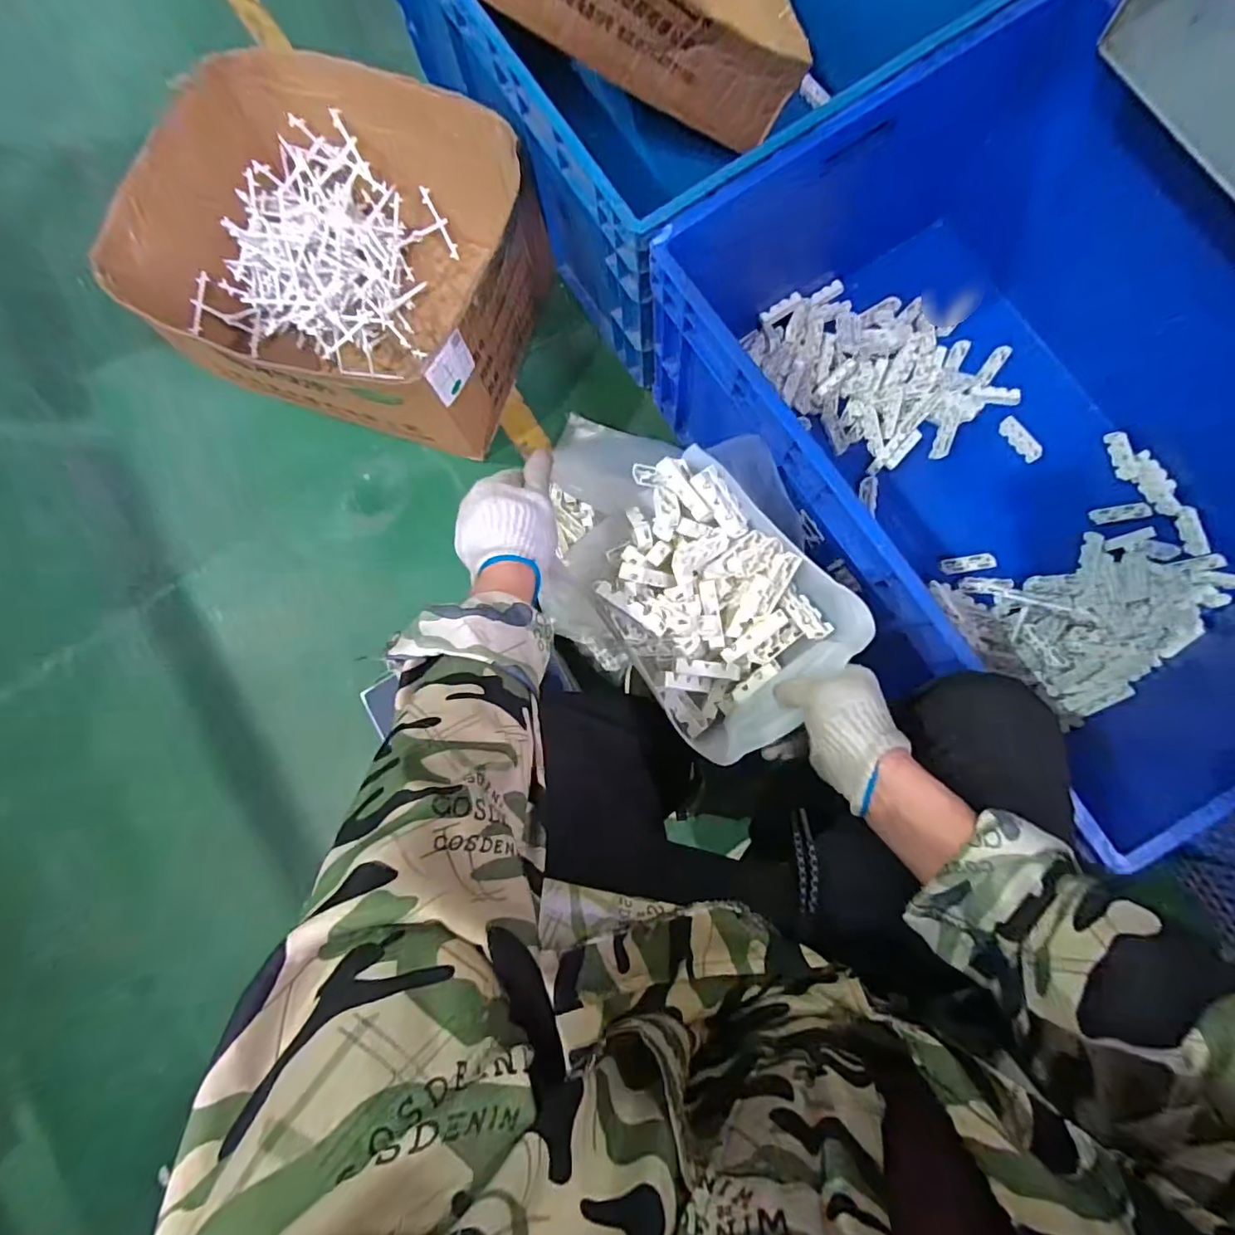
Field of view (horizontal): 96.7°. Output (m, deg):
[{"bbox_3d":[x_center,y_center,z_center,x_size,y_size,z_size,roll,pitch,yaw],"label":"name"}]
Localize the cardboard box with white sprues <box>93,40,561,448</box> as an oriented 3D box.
[{"bbox_3d":[-0.415,-0.575,0.884,0.572,0.228,0.484,21,85,6],"label":"cardboard box with white sprues"}]

